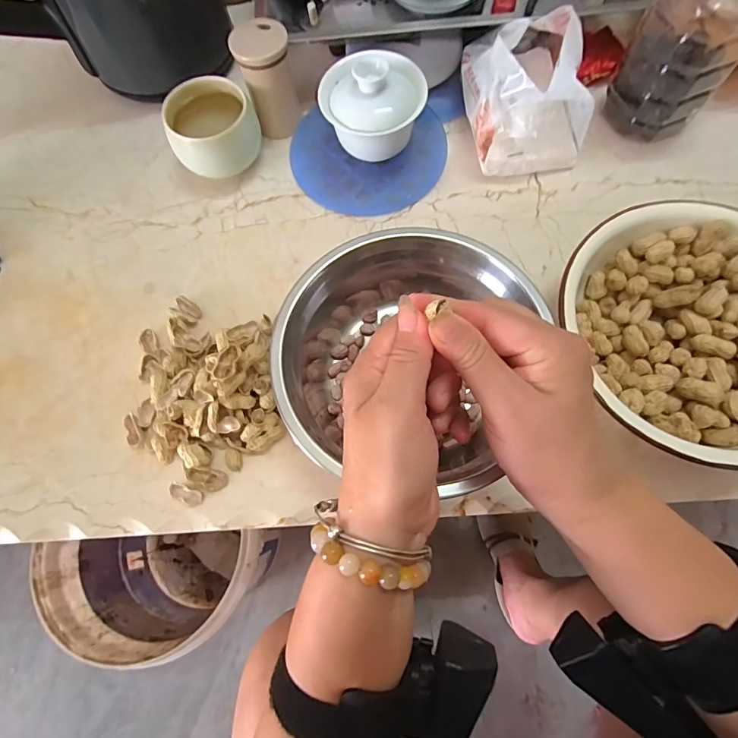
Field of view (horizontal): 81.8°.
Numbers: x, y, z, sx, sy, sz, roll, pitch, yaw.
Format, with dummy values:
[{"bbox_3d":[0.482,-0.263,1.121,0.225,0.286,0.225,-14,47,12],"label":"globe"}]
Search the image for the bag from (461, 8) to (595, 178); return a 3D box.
[{"bbox_3d":[0.142,-0.262,0.396,0.100,0.083,0.129,-7,71,0],"label":"bag"}]

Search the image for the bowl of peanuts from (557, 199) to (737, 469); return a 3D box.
[{"bbox_3d":[0.235,-0.025,0.316,0.180,0.069,0.185,-1,71,2],"label":"bowl of peanuts"}]

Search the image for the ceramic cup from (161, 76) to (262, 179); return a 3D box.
[{"bbox_3d":[-0.145,-0.223,0.407,0.079,0.065,0.070,-30,73,-7],"label":"ceramic cup"}]

